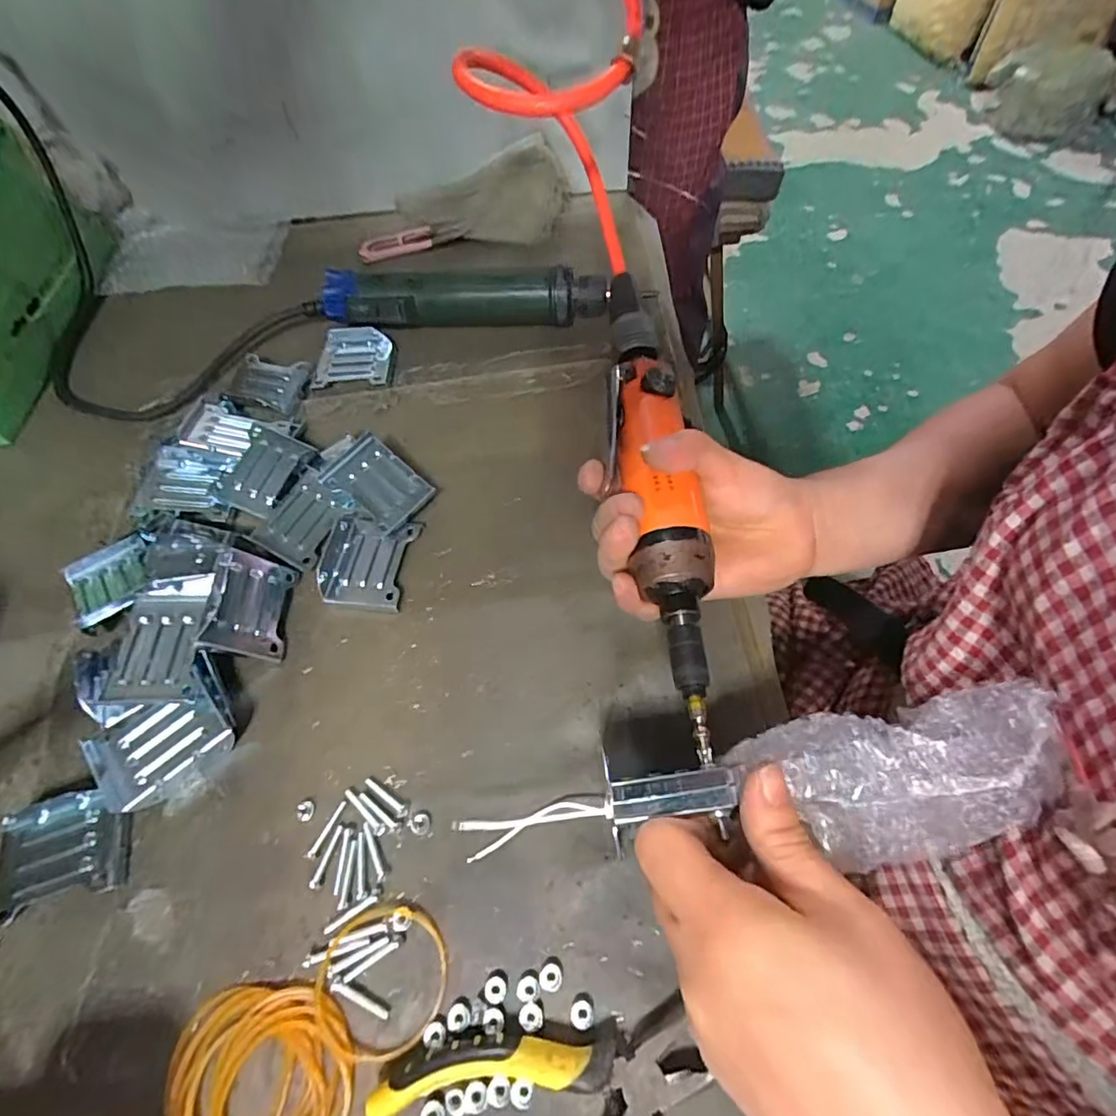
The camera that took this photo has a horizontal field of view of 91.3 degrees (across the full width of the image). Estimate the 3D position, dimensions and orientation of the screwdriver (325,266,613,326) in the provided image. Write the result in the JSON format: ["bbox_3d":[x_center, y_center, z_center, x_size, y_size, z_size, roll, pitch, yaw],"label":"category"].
[{"bbox_3d":[-0.073,-0.208,0.435,0.220,0.038,0.033,-3,60,3],"label":"screwdriver"}]

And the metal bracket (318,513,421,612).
[{"bbox_3d":[-0.119,0.001,0.333,0.056,0.012,0.059,4,61,7],"label":"metal bracket"}]

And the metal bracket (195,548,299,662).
[{"bbox_3d":[-0.175,0.027,0.311,0.012,0.042,0.058,-26,52,33],"label":"metal bracket"}]

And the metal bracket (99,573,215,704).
[{"bbox_3d":[-0.214,0.044,0.295,0.043,0.019,0.070,-5,60,2],"label":"metal bracket"}]

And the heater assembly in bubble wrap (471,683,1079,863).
[{"bbox_3d":[0.077,0.092,0.215,0.216,0.051,0.057,-6,60,-1],"label":"heater assembly in bubble wrap"}]

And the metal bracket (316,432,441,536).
[{"bbox_3d":[-0.115,-0.047,0.349,0.062,0.009,0.043,39,76,7],"label":"metal bracket"}]

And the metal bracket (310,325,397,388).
[{"bbox_3d":[-0.157,-0.156,0.423,0.057,0.017,0.051,-2,60,3],"label":"metal bracket"}]

